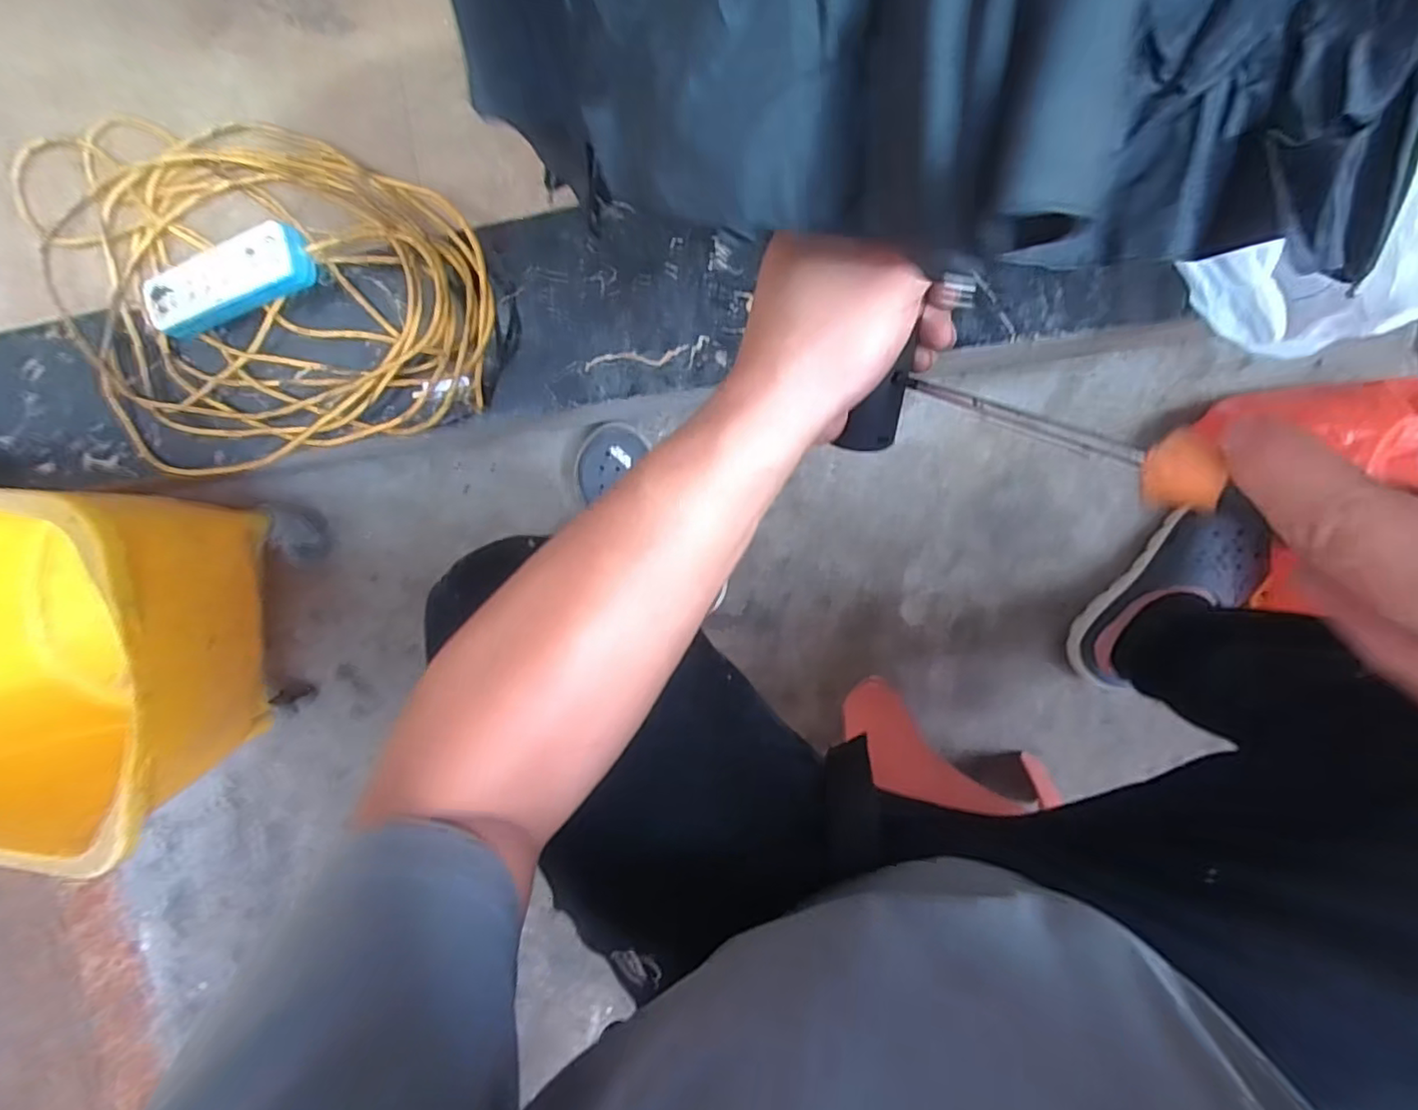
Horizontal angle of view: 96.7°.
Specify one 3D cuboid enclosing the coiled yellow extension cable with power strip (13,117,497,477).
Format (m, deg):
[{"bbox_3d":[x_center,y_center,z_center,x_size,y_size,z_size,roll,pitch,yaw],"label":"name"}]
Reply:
[{"bbox_3d":[-0.542,-0.283,0.721,0.642,0.077,0.389,12,100,8],"label":"coiled yellow extension cable with power strip"}]

